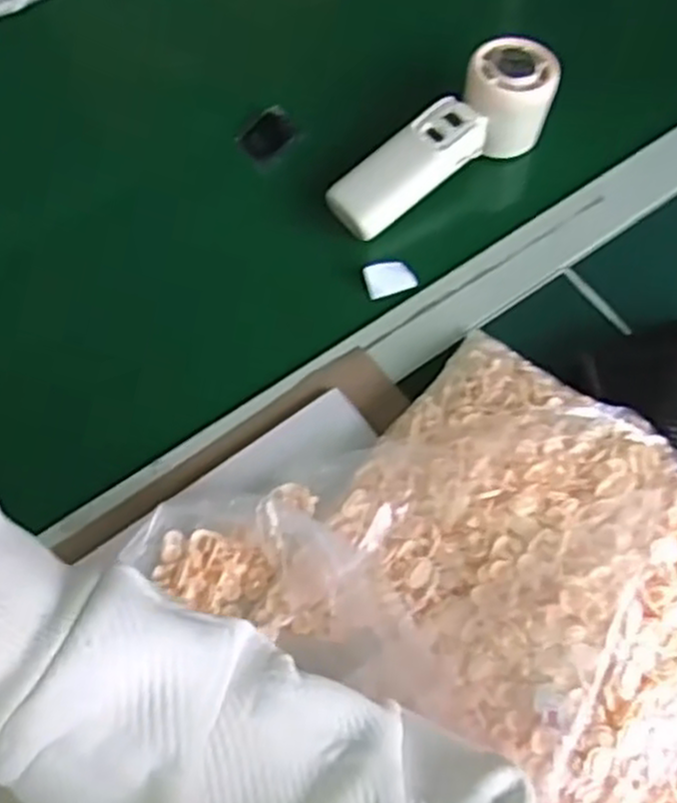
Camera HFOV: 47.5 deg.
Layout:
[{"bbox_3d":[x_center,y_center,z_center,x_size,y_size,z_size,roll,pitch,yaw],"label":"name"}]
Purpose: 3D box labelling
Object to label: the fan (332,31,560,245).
[{"bbox_3d":[0.069,-0.167,0.499,0.165,0.054,0.051,-39,70,-16],"label":"fan"}]

